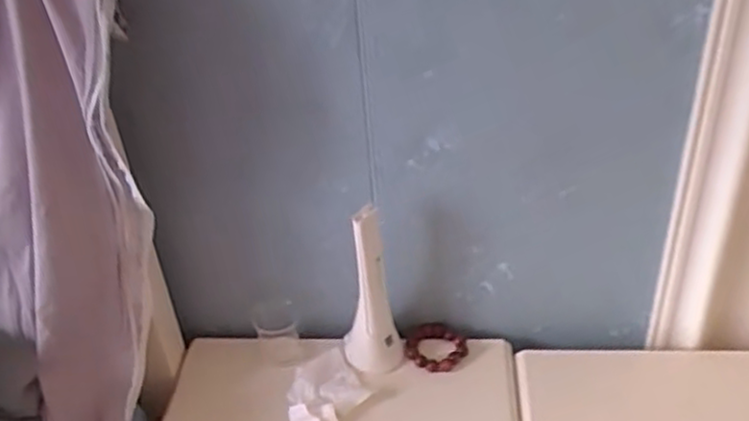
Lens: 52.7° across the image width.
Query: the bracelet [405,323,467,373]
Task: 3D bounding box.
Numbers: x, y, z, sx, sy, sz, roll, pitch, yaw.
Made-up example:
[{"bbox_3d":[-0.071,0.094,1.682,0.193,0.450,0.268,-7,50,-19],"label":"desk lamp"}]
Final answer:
[{"bbox_3d":[0.092,0.204,1.132,0.087,0.019,0.078,-12,35,-9],"label":"bracelet"}]

